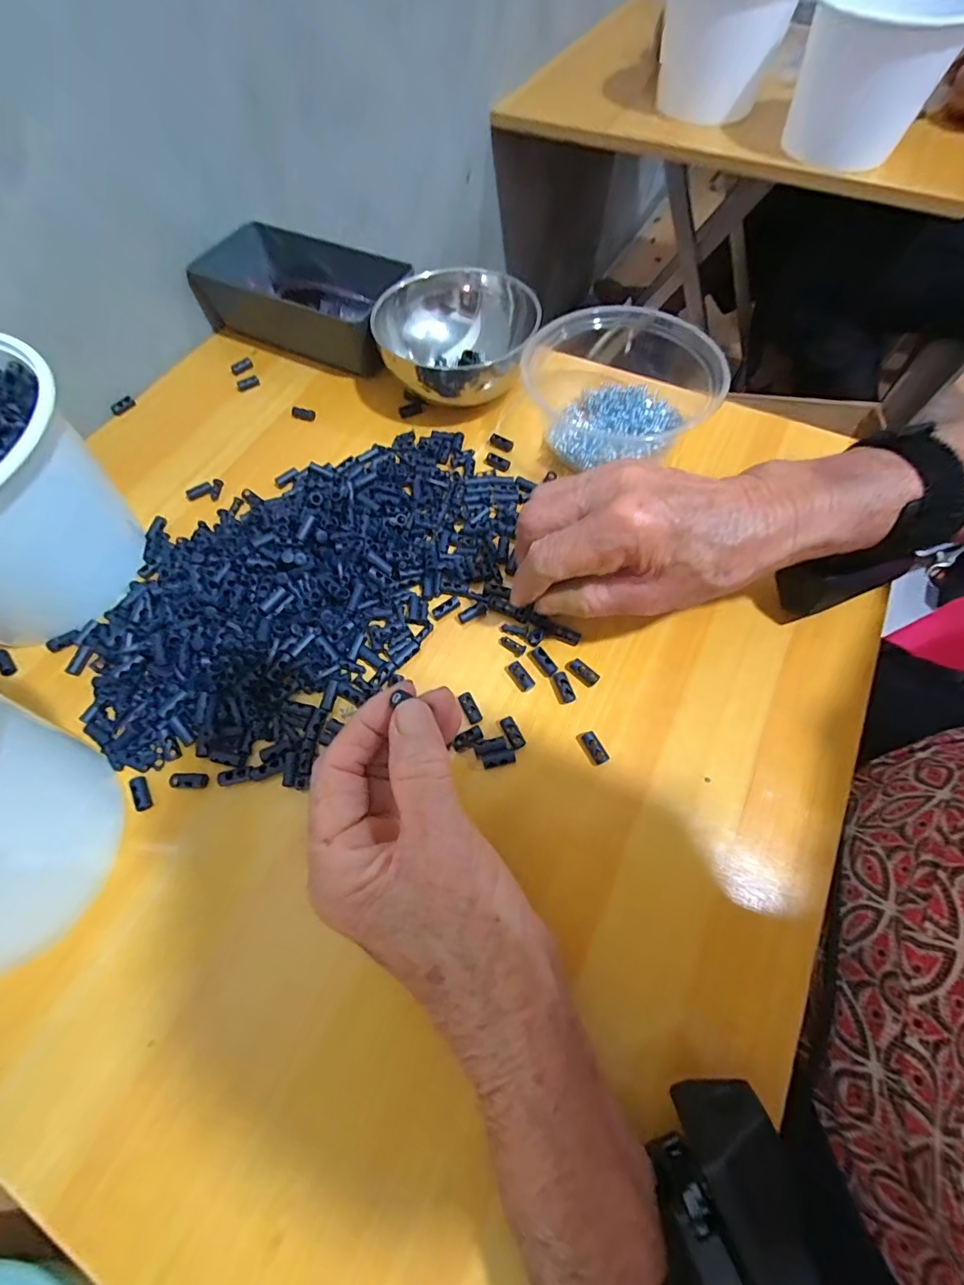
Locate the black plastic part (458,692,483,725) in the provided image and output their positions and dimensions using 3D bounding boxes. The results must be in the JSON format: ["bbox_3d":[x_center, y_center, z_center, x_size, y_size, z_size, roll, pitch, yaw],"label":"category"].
[{"bbox_3d":[-0.007,0.039,0.280,0.008,0.006,0.020,-21,65,-9],"label":"black plastic part"}]

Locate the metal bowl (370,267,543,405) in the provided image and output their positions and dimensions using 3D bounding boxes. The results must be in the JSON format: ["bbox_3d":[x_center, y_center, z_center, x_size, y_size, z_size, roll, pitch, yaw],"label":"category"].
[{"bbox_3d":[-0.020,-0.239,0.387,0.121,0.066,0.121,0,64,1],"label":"metal bowl"}]

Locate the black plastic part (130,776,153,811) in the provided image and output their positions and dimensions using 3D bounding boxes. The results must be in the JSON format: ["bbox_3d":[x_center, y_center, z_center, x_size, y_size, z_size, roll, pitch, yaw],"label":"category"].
[{"bbox_3d":[-0.188,0.083,0.261,0.006,0.004,0.020,-28,67,-12],"label":"black plastic part"}]

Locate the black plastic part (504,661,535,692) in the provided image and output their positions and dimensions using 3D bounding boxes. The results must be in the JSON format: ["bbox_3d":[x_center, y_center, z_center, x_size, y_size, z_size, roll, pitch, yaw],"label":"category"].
[{"bbox_3d":[0.023,0.019,0.287,0.010,0.007,0.021,-32,68,-14],"label":"black plastic part"}]

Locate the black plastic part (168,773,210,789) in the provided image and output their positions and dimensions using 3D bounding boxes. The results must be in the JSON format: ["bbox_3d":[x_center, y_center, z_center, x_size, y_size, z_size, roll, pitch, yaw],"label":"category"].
[{"bbox_3d":[-0.164,0.077,0.265,0.021,0.004,0.008,2,64,2],"label":"black plastic part"}]

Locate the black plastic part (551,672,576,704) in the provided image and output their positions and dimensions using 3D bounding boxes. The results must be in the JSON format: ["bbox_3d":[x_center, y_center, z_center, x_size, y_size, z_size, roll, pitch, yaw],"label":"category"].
[{"bbox_3d":[0.048,0.027,0.283,0.011,0.005,0.019,-12,64,-5],"label":"black plastic part"}]

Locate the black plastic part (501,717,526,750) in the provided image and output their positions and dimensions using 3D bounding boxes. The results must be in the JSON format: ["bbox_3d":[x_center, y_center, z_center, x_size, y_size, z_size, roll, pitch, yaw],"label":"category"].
[{"bbox_3d":[0.018,0.052,0.272,0.009,0.004,0.019,-23,66,-10],"label":"black plastic part"}]

